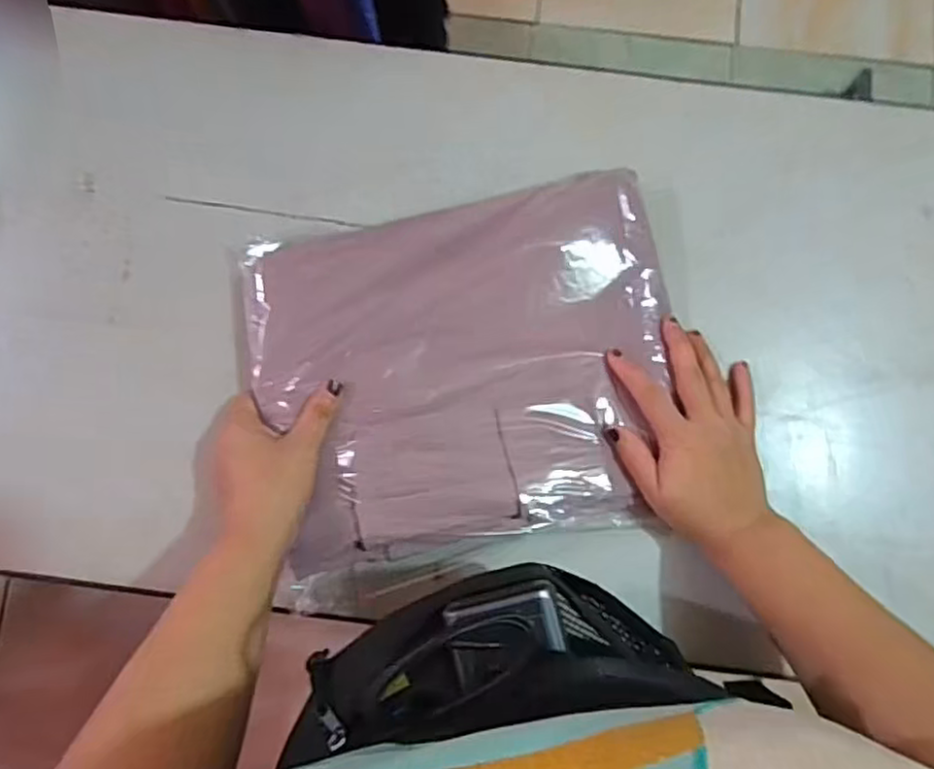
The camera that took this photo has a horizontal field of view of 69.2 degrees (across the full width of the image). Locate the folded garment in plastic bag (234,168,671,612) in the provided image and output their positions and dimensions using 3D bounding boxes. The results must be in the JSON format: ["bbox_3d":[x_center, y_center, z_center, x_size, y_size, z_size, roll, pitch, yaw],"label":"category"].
[{"bbox_3d":[0.002,-0.004,0.487,0.298,0.037,0.254,-11,82,-1],"label":"folded garment in plastic bag"}]

